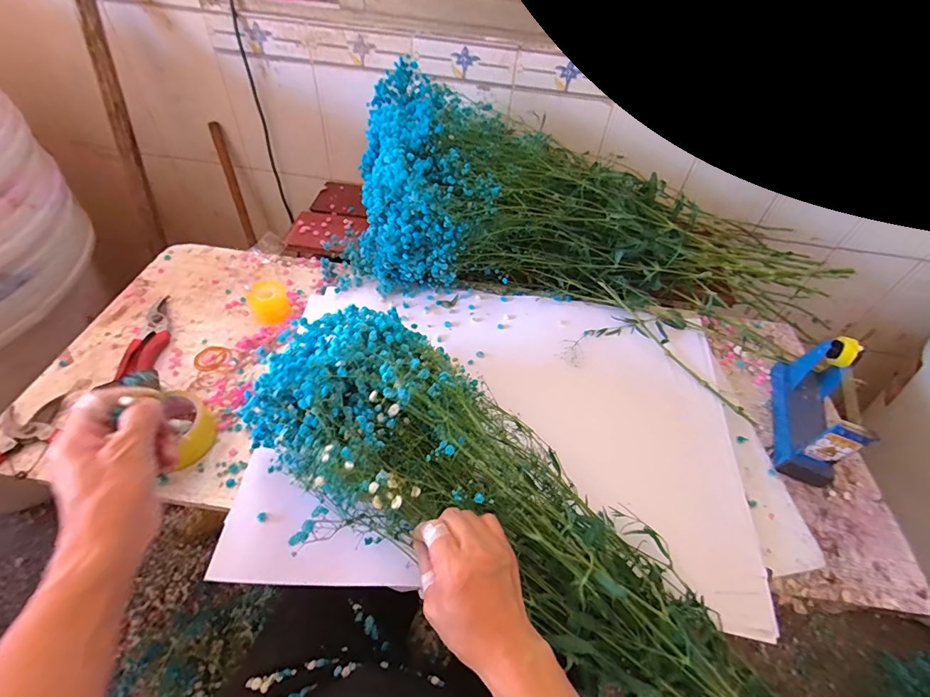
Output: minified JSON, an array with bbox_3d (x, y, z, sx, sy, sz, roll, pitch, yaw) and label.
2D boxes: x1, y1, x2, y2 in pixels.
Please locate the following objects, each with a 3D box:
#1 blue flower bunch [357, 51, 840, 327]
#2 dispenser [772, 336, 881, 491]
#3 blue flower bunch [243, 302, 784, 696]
[{"bbox_3d":[0.227,-0.219,0.812,0.818,0.244,0.307,12,48,-12],"label":"blue flower bunch"},{"bbox_3d":[0.502,0.074,0.600,0.063,0.122,0.201,20,50,12],"label":"dispenser"},{"bbox_3d":[0.121,0.243,0.436,0.798,0.131,0.192,39,54,4],"label":"blue flower bunch"}]

